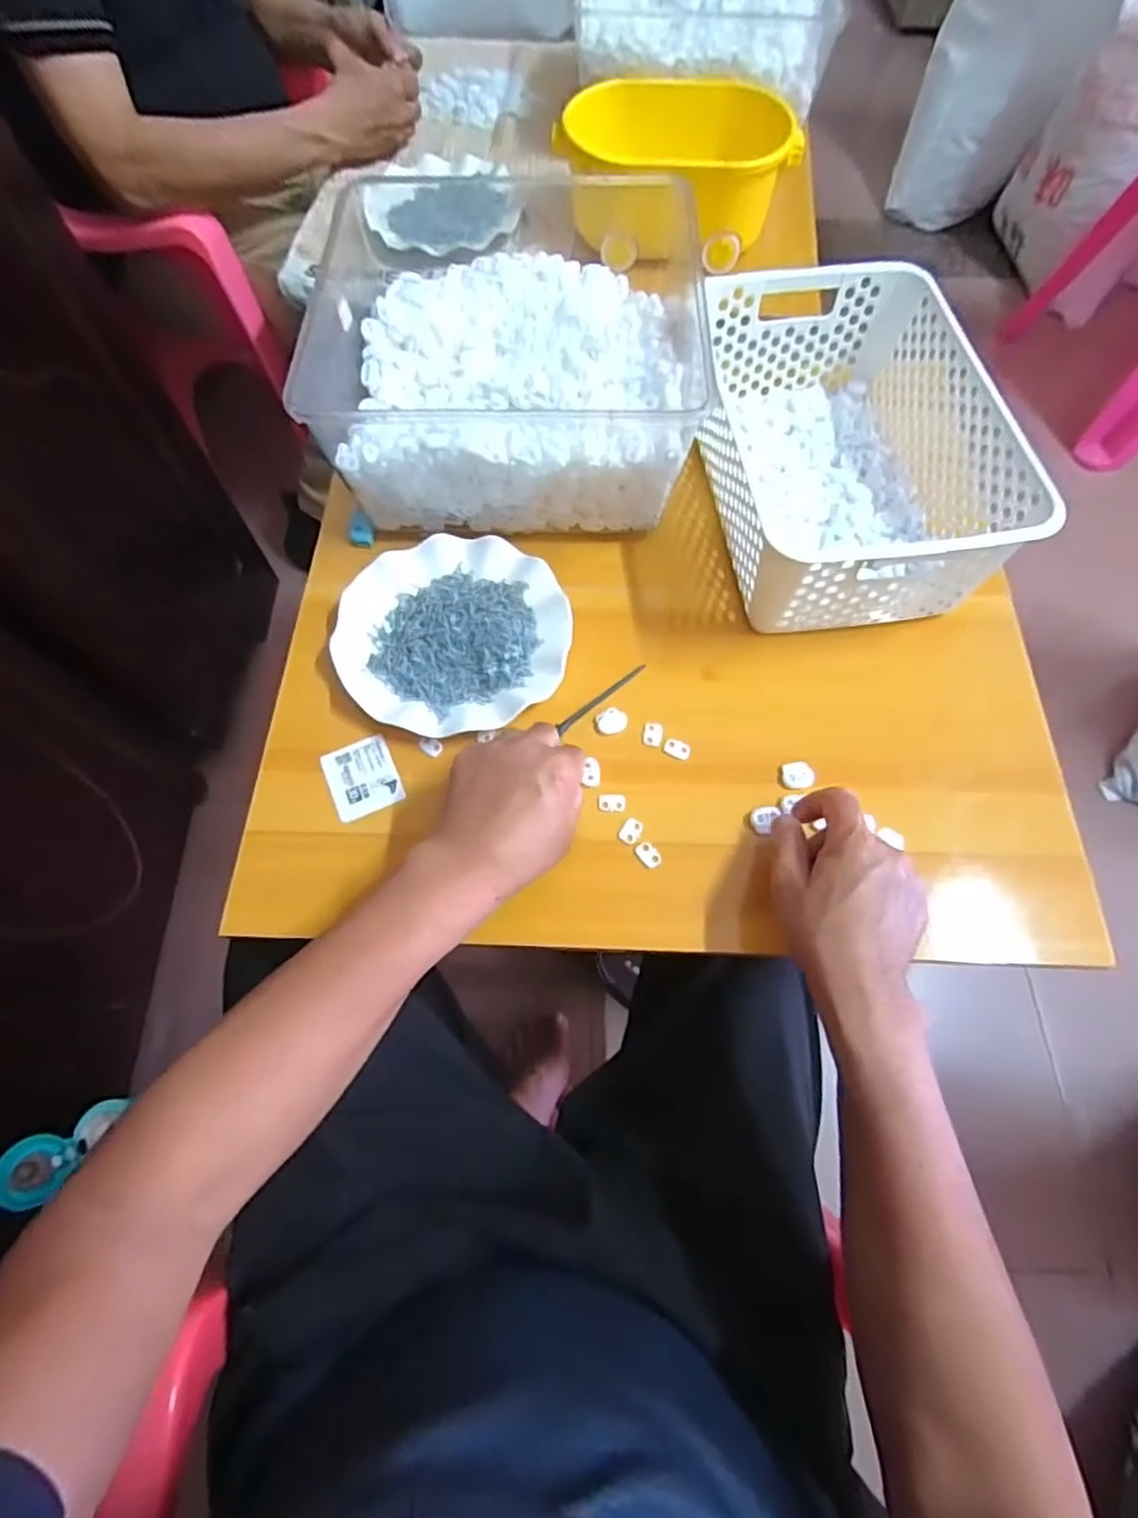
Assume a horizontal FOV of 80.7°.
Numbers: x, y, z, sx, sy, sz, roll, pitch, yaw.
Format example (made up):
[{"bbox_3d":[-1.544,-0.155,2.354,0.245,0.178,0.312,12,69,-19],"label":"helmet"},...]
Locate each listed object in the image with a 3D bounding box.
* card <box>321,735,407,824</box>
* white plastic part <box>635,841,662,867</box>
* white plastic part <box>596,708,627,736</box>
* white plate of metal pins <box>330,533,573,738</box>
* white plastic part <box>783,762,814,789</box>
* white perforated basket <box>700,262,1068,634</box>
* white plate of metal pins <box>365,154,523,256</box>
[{"bbox_3d":[-0.156,0.013,0.506,0.050,0.004,0.060,-23,67,-10],"label":"card"},{"bbox_3d":[0.057,0.069,0.478,0.013,0.006,0.019,-41,71,-17],"label":"white plastic part"},{"bbox_3d":[0.033,-0.030,0.518,0.023,0.004,0.020,-24,68,-10],"label":"white plastic part"},{"bbox_3d":[-0.092,-0.102,0.540,0.180,0.022,0.178,0,65,0],"label":"white plate of metal pins"},{"bbox_3d":[0.170,0.012,0.498,0.021,0.011,0.023,0,65,0],"label":"white plastic part"},{"bbox_3d":[0.224,-0.259,0.566,0.196,0.116,0.309,-5,65,-2],"label":"white perforated basket"},{"bbox_3d":[-0.146,-0.638,0.780,0.168,0.021,0.187,-12,66,-5],"label":"white plate of metal pins"}]

